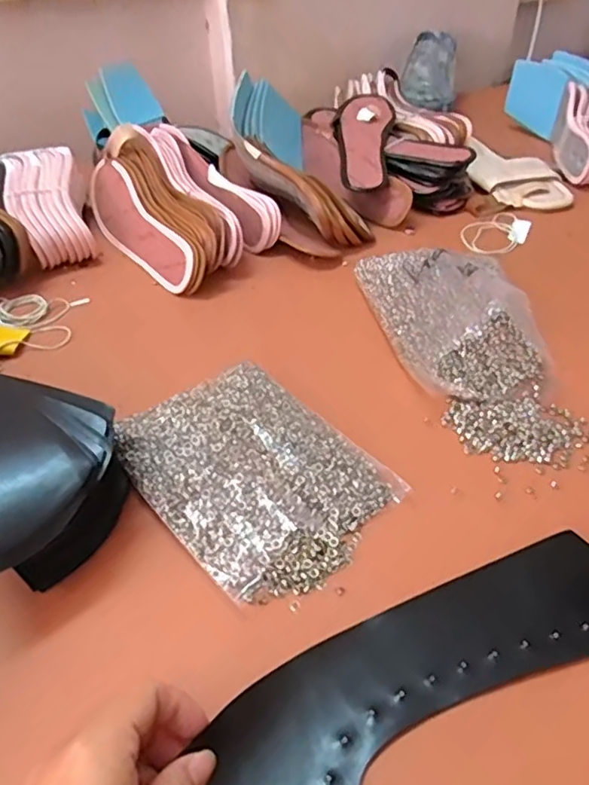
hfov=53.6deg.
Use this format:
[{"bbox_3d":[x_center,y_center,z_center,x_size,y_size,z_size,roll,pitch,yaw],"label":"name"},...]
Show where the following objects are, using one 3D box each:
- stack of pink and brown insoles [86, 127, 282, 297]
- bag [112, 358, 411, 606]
[{"bbox_3d":[-0.140,-0.211,0.645,0.137,0.087,0.237,-34,52,-30],"label":"stack of pink and brown insoles"},{"bbox_3d":[-0.027,0.049,0.392,0.134,0.032,0.169,-32,51,-29],"label":"bag"}]

